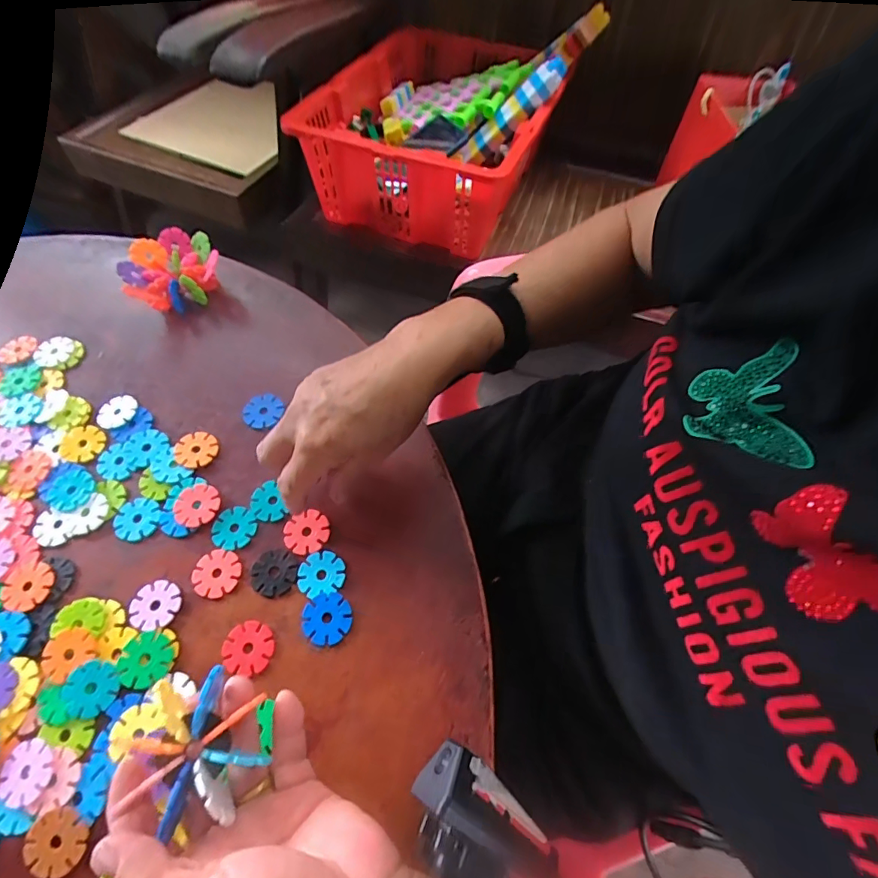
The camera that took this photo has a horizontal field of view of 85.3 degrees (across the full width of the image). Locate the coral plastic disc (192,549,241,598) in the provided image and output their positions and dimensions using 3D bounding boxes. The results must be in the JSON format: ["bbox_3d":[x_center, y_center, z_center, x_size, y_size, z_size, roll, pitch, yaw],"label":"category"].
[{"bbox_3d":[-0.152,0.092,0.326,0.029,0.004,0.032,-28,66,-15],"label":"coral plastic disc"}]

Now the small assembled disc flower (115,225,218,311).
[{"bbox_3d":[-0.246,-0.155,0.443,0.083,0.041,0.072,-23,65,-12],"label":"small assembled disc flower"}]

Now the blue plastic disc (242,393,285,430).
[{"bbox_3d":[-0.143,-0.023,0.385,0.029,0.004,0.030,0,62,-1],"label":"blue plastic disc"}]

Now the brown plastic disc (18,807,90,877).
[{"bbox_3d":[-0.207,0.218,0.257,0.033,0.004,0.030,0,62,-1],"label":"brown plastic disc"}]

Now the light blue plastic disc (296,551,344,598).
[{"bbox_3d":[-0.081,0.091,0.324,0.031,0.004,0.029,0,62,-1],"label":"light blue plastic disc"}]

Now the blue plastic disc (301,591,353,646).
[{"bbox_3d":[-0.074,0.117,0.311,0.031,0.004,0.032,0,62,-1],"label":"blue plastic disc"}]

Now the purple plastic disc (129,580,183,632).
[{"bbox_3d":[-0.188,0.110,0.316,0.032,0.004,0.031,0,62,-1],"label":"purple plastic disc"}]

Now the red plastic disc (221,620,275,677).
[{"bbox_3d":[-0.121,0.133,0.304,0.030,0.004,0.030,0,62,-1],"label":"red plastic disc"}]

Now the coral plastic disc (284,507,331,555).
[{"bbox_3d":[-0.094,0.066,0.338,0.030,0.004,0.031,0,62,-1],"label":"coral plastic disc"}]

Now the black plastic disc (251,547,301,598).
[{"bbox_3d":[-0.113,0.090,0.325,0.031,0.004,0.031,0,62,-1],"label":"black plastic disc"}]

